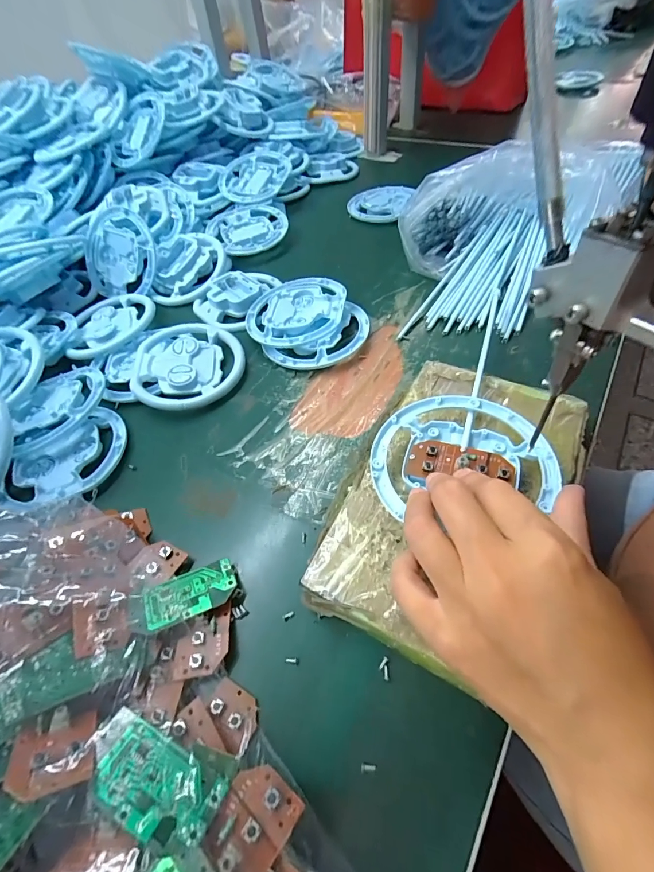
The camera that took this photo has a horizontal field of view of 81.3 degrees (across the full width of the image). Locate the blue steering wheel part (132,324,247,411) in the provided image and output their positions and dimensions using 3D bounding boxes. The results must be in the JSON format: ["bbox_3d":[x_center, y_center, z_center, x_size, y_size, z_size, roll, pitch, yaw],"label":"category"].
[{"bbox_3d":[-0.129,-0.066,0.358,0.096,0.019,0.102,-3,53,4],"label":"blue steering wheel part"}]

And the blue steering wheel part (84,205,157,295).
[{"bbox_3d":[-0.241,-0.211,0.442,0.101,0.092,0.012,13,18,16],"label":"blue steering wheel part"}]

